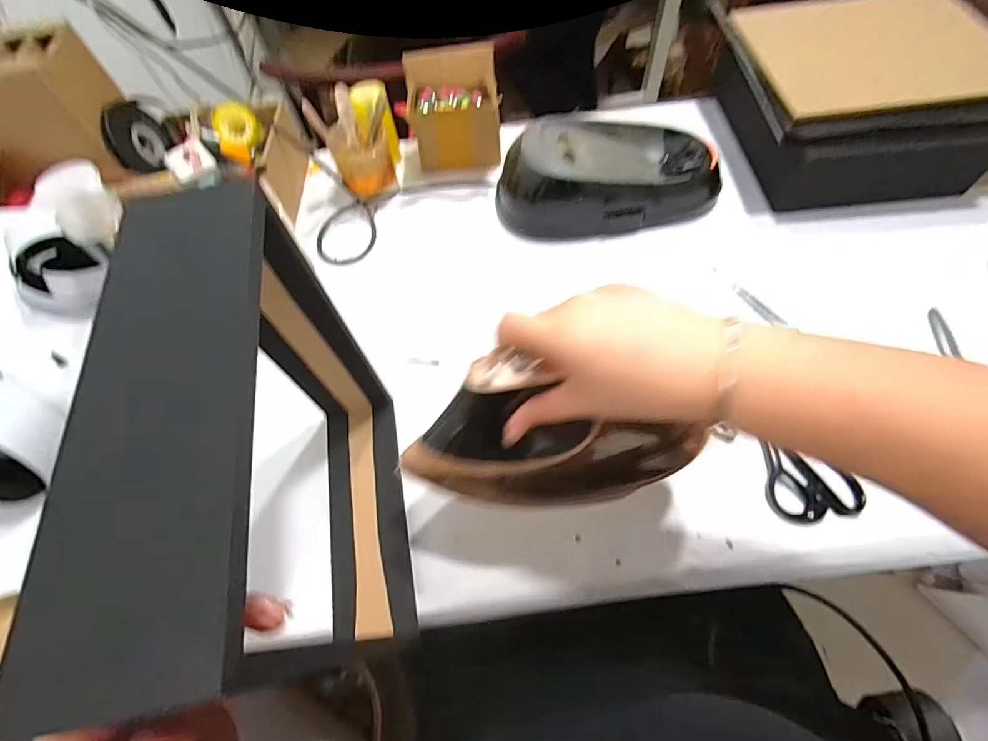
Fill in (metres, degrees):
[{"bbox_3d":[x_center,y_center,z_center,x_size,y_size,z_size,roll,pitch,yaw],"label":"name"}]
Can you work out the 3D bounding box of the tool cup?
[{"bbox_3d":[-0.189,-0.324,0.654,0.105,0.116,0.110,-1,61,3],"label":"tool cup"}]

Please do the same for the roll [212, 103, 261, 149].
[{"bbox_3d":[-0.348,-0.334,0.615,0.056,0.050,0.016,11,14,-26],"label":"roll"}]

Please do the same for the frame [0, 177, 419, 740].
[{"bbox_3d":[-0.135,0.068,0.333,0.068,0.302,0.246,-12,61,-3],"label":"frame"}]

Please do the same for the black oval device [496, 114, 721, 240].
[{"bbox_3d":[0.152,-0.275,0.619,0.298,0.095,0.168,-7,61,-1],"label":"black oval device"}]

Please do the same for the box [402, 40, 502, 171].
[{"bbox_3d":[-0.057,-0.378,0.669,0.134,0.122,0.114,-5,61,1],"label":"box"}]

